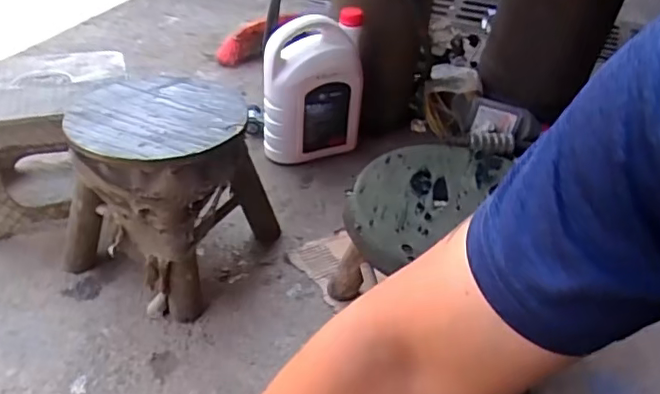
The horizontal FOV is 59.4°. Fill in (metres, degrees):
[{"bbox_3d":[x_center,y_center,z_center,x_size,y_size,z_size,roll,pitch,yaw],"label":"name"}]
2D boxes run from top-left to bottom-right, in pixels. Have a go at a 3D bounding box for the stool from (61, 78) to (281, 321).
[{"bbox_3d":[-0.250,-0.019,0.886,0.248,0.249,0.242,21,42,22],"label":"stool"}]

